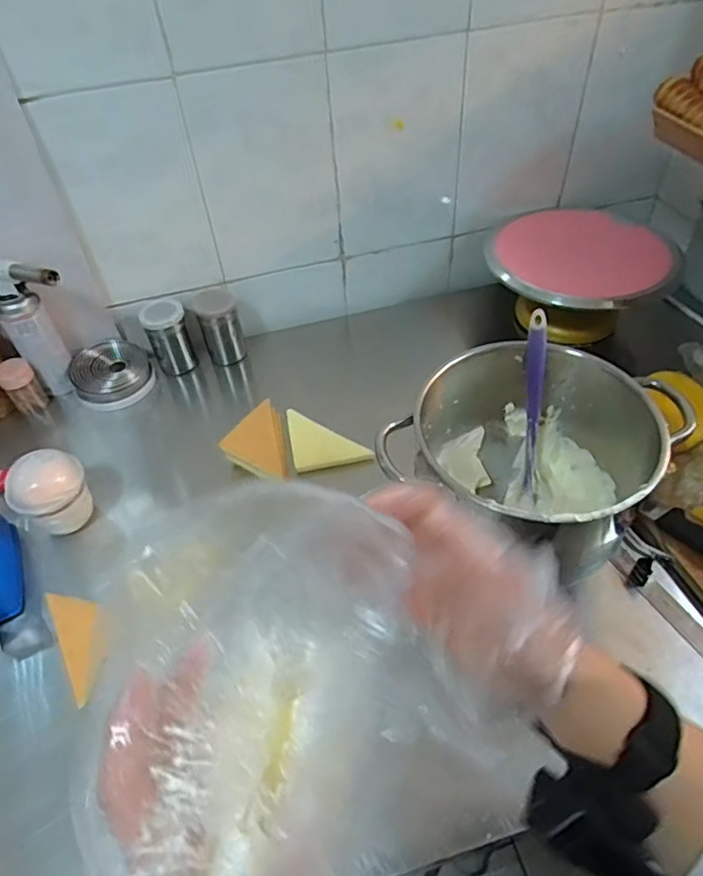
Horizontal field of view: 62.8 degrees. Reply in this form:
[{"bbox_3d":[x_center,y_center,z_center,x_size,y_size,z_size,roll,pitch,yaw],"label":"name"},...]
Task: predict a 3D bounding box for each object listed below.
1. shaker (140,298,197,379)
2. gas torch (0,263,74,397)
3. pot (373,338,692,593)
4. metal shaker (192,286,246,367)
[{"bbox_3d":[-0.301,-0.165,0.954,0.071,0.119,0.061,-19,49,-13],"label":"shaker"},{"bbox_3d":[-0.472,-0.161,0.867,0.163,0.224,0.066,30,56,27],"label":"gas torch"},{"bbox_3d":[0.186,0.038,0.618,0.225,0.181,0.242,31,57,28],"label":"pot"},{"bbox_3d":[-0.221,-0.190,0.965,0.069,0.124,0.066,-20,49,-13],"label":"metal shaker"}]

